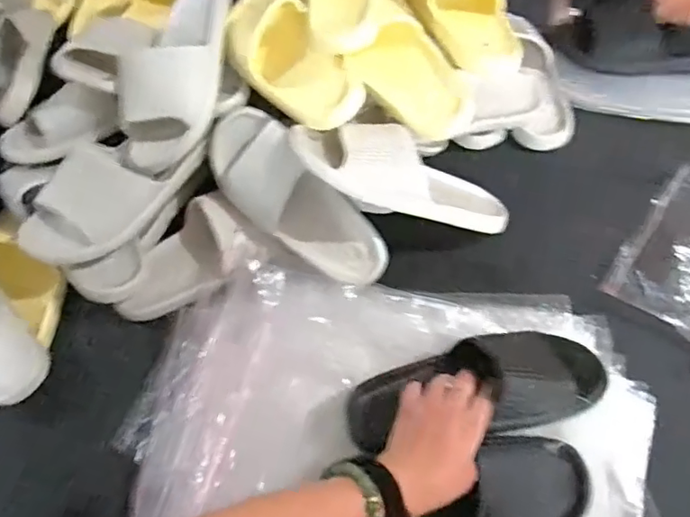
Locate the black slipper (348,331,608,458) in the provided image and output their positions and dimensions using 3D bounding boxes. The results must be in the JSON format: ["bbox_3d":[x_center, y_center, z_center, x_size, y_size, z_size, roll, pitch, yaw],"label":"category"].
[{"bbox_3d":[0.132,0.126,0.555,0.256,0.052,0.098,-10,65,2],"label":"black slipper"}]

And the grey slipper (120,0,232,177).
[{"bbox_3d":[-0.210,-0.229,0.689,0.114,0.071,0.251,1,65,4],"label":"grey slipper"}]

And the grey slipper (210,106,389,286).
[{"bbox_3d":[-0.055,-0.070,0.668,0.268,0.066,0.103,43,73,-3],"label":"grey slipper"}]

